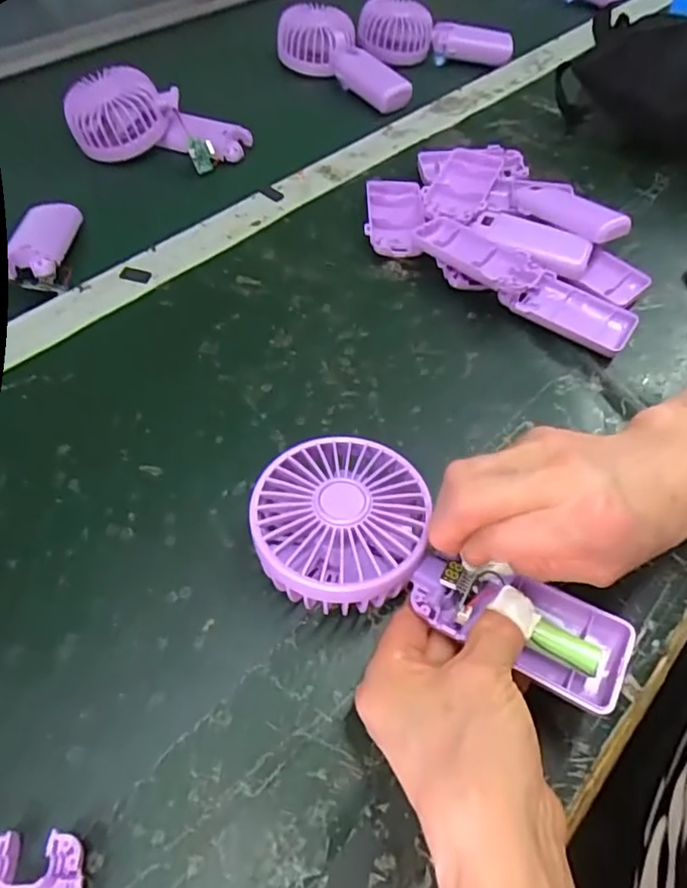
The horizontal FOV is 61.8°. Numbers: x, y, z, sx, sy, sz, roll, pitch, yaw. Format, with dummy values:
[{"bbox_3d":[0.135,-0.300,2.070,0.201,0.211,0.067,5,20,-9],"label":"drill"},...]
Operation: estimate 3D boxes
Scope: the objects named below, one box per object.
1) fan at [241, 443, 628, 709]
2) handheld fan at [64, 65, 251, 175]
[{"bbox_3d":[0.041,0.056,0.269,0.179,0.032,0.088,26,58,10],"label":"fan"},{"bbox_3d":[-0.174,-0.302,0.548,0.159,0.058,0.065,8,54,-12],"label":"handheld fan"}]

